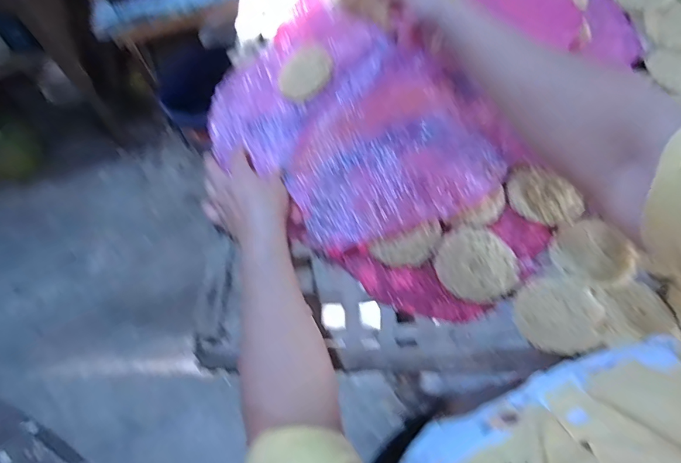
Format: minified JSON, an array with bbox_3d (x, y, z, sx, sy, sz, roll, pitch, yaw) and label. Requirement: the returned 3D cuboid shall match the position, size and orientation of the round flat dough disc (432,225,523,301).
[{"bbox_3d":[0.139,0.032,0.451,0.082,0.009,0.076,-2,65,4],"label":"round flat dough disc"}]

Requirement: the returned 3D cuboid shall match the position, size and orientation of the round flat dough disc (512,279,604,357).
[{"bbox_3d":[0.208,0.080,0.421,0.074,0.010,0.074,-2,65,4],"label":"round flat dough disc"}]

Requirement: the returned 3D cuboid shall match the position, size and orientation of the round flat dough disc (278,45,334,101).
[{"bbox_3d":[-0.045,-0.202,0.562,0.072,0.004,0.070,-5,76,20],"label":"round flat dough disc"}]

